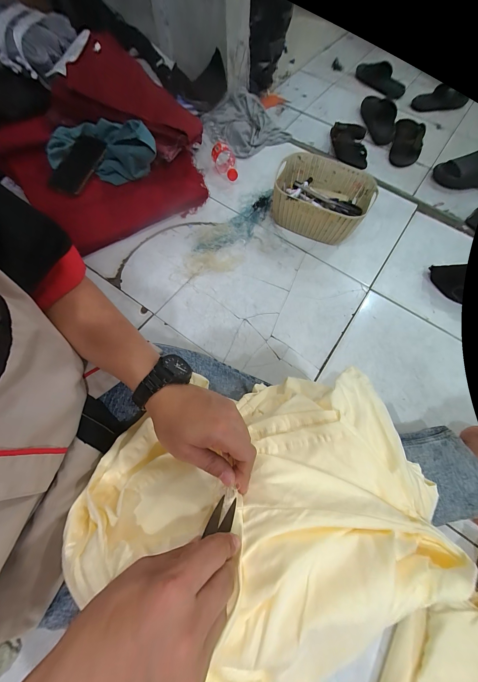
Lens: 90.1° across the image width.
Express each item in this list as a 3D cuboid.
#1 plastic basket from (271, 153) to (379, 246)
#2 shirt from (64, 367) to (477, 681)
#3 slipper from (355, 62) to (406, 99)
[{"bbox_3d":[0.221,-0.386,0.658,0.243,0.110,0.193,30,71,9],"label":"plastic basket"},{"bbox_3d":[0.034,0.174,0.271,0.374,0.108,0.283,-20,70,-8],"label":"shirt"},{"bbox_3d":[0.641,-1.174,1.070,0.089,0.066,0.238,-37,74,-14],"label":"slipper"}]

